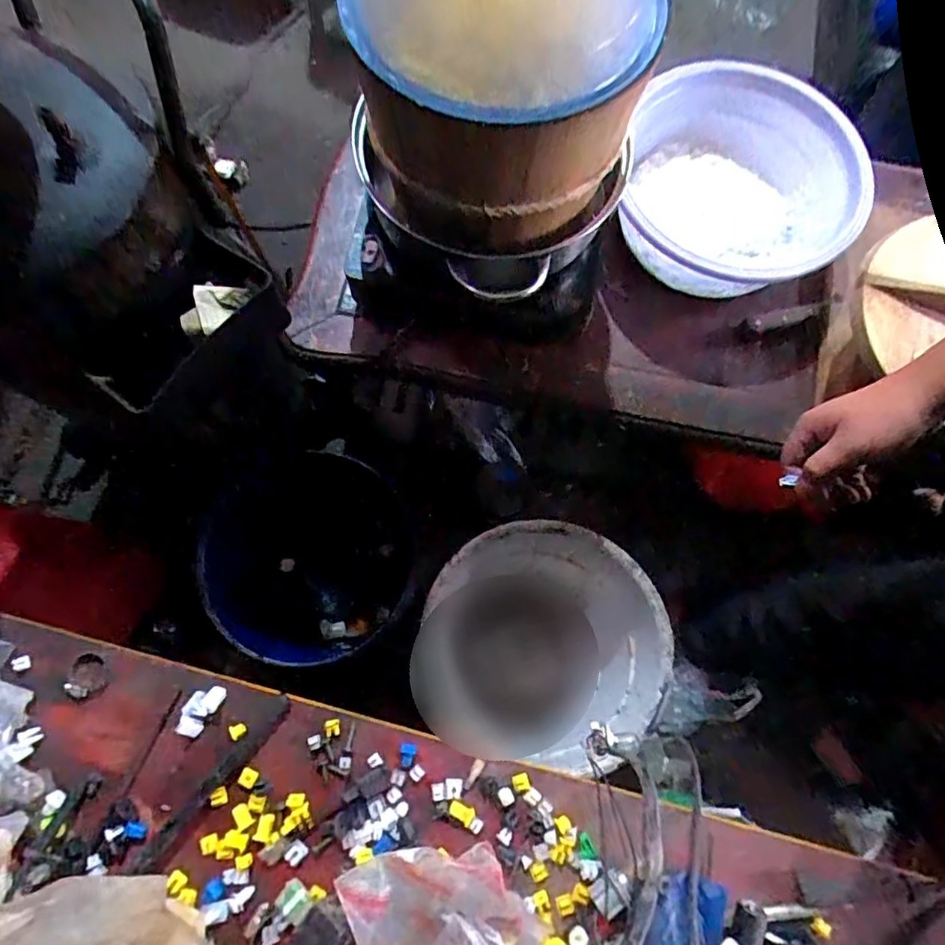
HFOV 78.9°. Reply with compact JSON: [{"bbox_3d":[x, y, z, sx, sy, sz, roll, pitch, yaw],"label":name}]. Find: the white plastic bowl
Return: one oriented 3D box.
[{"bbox_3d":[0.374,-0.381,0.791,0.311,0.125,0.339,1,75,-2],"label":"white plastic bowl"}]

